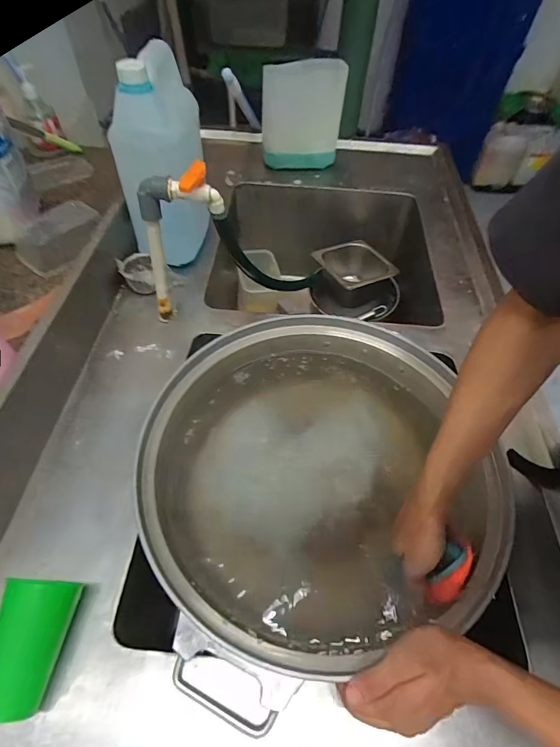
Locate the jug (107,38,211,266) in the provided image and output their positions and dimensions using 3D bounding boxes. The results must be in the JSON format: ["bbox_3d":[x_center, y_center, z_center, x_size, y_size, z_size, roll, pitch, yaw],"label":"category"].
[{"bbox_3d":[-0.206,-0.352,0.676,0.140,0.320,0.147,-10,55,-10],"label":"jug"}]

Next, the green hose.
[{"bbox_3d":[-0.020,-0.189,0.689,0.023,0.319,0.060,46,107,26],"label":"green hose"}]

